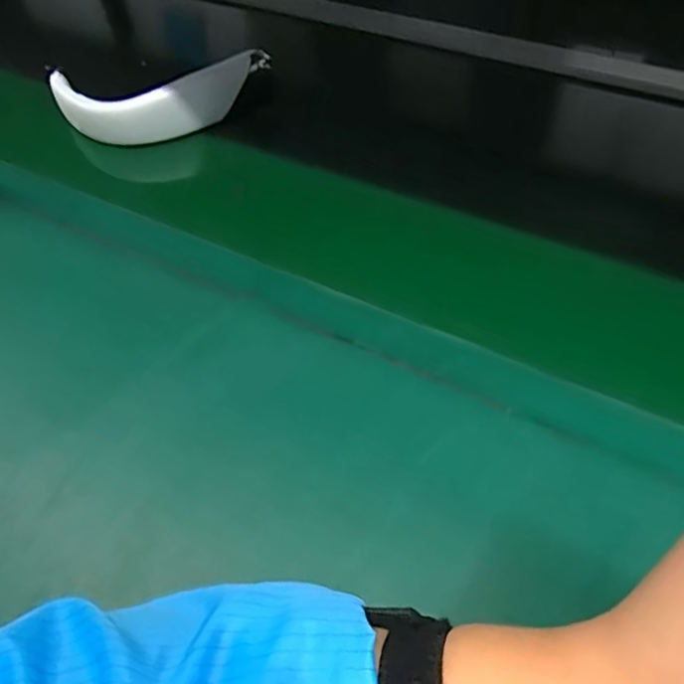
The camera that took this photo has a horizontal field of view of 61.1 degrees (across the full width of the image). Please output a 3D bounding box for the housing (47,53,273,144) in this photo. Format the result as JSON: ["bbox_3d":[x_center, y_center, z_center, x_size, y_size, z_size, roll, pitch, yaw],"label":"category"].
[{"bbox_3d":[-0.186,-0.253,0.600,0.217,0.062,0.078,-9,53,-4],"label":"housing"}]

